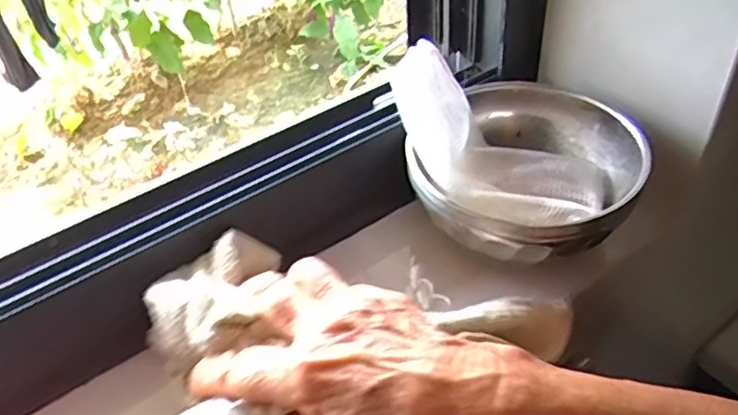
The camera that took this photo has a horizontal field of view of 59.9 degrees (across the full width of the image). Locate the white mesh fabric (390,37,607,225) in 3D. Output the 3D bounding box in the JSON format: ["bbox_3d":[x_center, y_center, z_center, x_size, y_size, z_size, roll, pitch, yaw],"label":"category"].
[{"bbox_3d":[0.075,-0.038,0.362,0.124,0.069,0.092,3,41,9],"label":"white mesh fabric"}]

